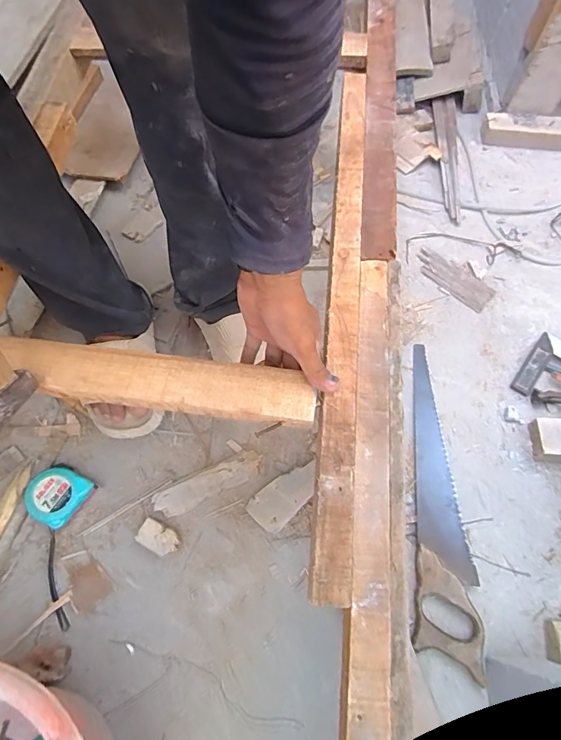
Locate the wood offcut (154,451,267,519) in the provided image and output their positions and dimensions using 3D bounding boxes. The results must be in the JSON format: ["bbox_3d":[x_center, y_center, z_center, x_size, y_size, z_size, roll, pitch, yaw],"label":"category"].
[{"bbox_3d":[-0.108,0.169,0.669,0.166,0.020,0.048,-26,68,-10],"label":"wood offcut"}]

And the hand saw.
[{"bbox_3d":[0.234,0.170,0.658,0.078,0.035,0.451,4,66,3],"label":"hand saw"}]

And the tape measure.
[{"bbox_3d":[-0.324,0.181,0.647,0.074,0.043,0.076,28,68,13],"label":"tape measure"}]

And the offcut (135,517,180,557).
[{"bbox_3d":[-0.172,0.239,0.631,0.057,0.032,0.035,25,69,11],"label":"offcut"}]

